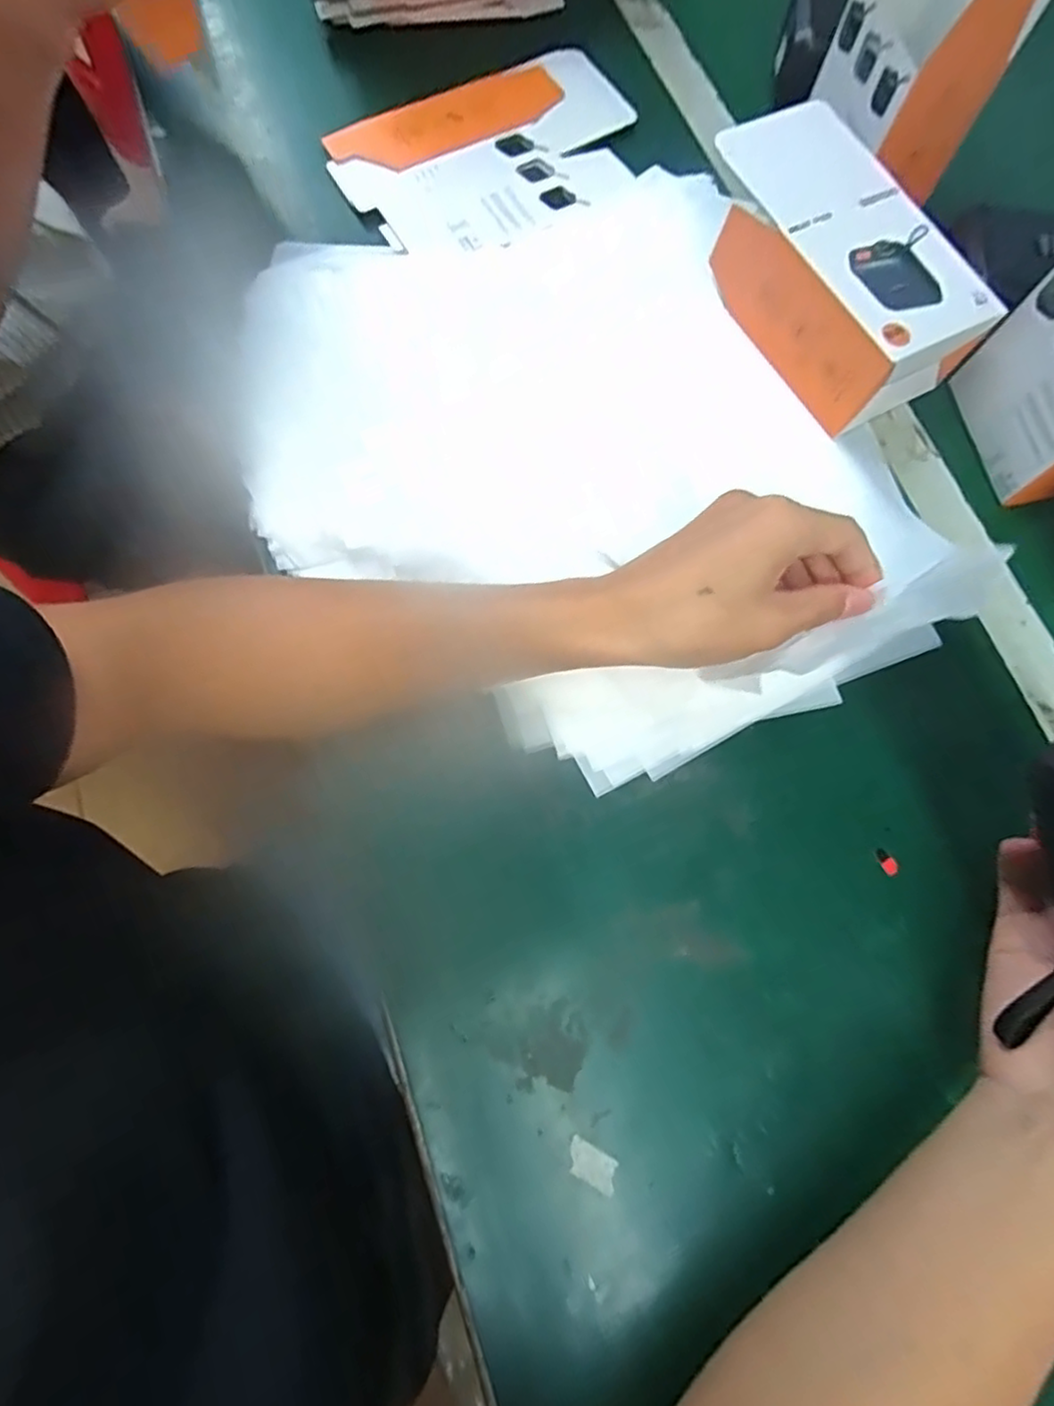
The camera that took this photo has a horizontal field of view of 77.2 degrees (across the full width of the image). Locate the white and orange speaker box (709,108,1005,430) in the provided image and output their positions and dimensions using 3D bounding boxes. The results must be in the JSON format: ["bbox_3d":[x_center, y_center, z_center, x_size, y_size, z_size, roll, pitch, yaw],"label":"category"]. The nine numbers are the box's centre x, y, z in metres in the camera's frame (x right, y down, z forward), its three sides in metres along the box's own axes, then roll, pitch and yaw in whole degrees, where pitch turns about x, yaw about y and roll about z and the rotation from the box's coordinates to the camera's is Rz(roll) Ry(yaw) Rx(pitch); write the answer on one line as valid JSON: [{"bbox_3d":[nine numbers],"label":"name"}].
[{"bbox_3d":[0.193,-0.277,0.424,0.109,0.071,0.187,-29,74,-10],"label":"white and orange speaker box"}]

